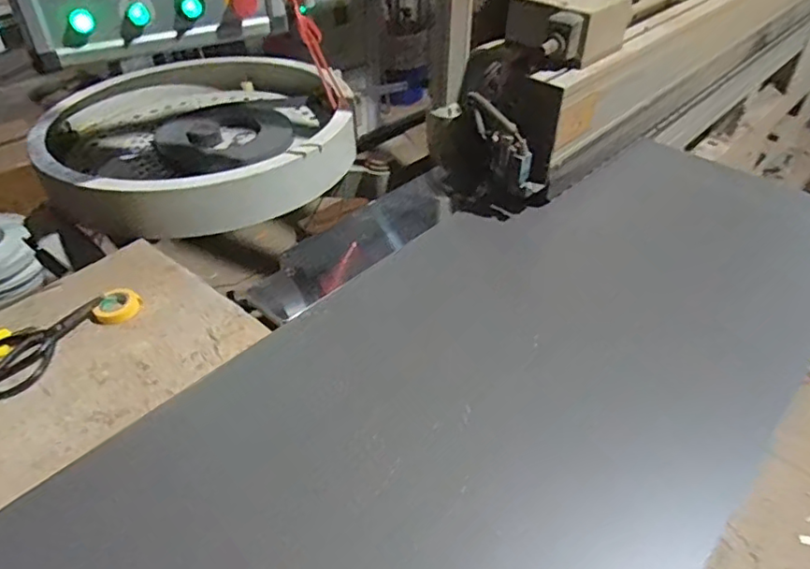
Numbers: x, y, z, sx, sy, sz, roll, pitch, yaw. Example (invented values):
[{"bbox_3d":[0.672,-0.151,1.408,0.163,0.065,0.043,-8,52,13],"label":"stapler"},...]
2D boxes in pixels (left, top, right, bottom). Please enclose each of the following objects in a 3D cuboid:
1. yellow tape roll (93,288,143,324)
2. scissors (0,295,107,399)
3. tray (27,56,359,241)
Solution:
[{"bbox_3d":[-0.431,0.033,0.883,0.060,0.017,0.059,1,40,-1],"label":"yellow tape roll"},{"bbox_3d":[-0.506,0.087,0.829,0.090,0.026,0.192,32,49,31],"label":"scissors"},{"bbox_3d":[-0.447,-0.337,1.260,0.591,0.122,0.613,-16,43,-19],"label":"tray"}]

